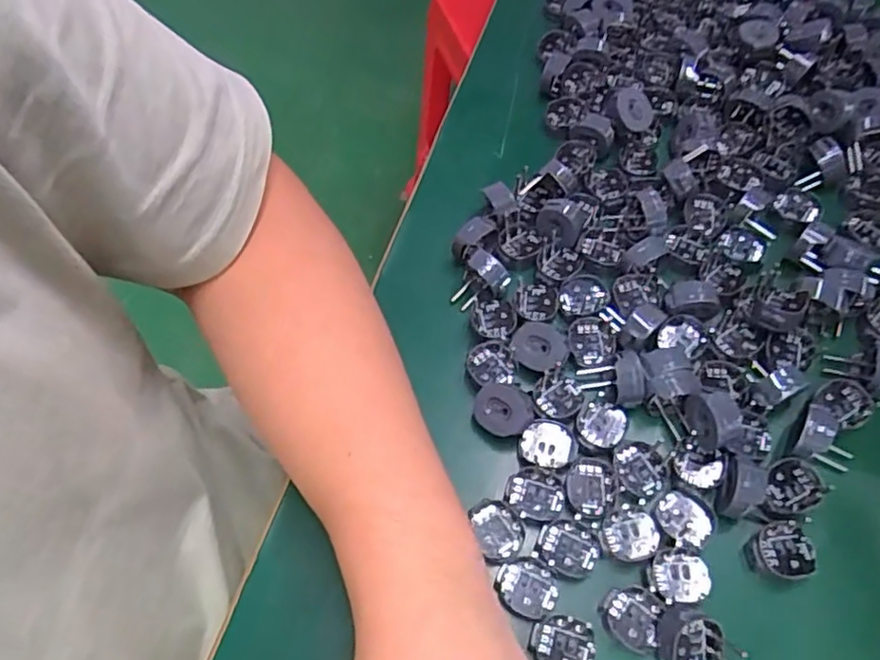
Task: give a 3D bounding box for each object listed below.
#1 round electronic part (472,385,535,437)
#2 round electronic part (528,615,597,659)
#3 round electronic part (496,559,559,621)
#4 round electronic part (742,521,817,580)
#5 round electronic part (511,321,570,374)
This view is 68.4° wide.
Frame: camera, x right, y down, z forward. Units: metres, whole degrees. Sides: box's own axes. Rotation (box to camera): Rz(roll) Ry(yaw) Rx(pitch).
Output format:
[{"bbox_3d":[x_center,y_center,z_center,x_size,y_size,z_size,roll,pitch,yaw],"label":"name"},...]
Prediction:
[{"bbox_3d":[0.032,0.041,0.333,0.030,0.012,0.024,33,68,17],"label":"round electronic part"},{"bbox_3d":[0.054,0.139,0.284,0.028,0.004,0.025,8,63,6],"label":"round electronic part"},{"bbox_3d":[0.040,0.118,0.296,0.027,0.004,0.025,-1,63,1],"label":"round electronic part"},{"bbox_3d":[0.159,0.104,0.302,0.031,0.008,0.024,-12,63,-4],"label":"round electronic part"},{"bbox_3d":[0.054,0.009,0.349,0.029,0.008,0.025,37,94,14],"label":"round electronic part"}]

